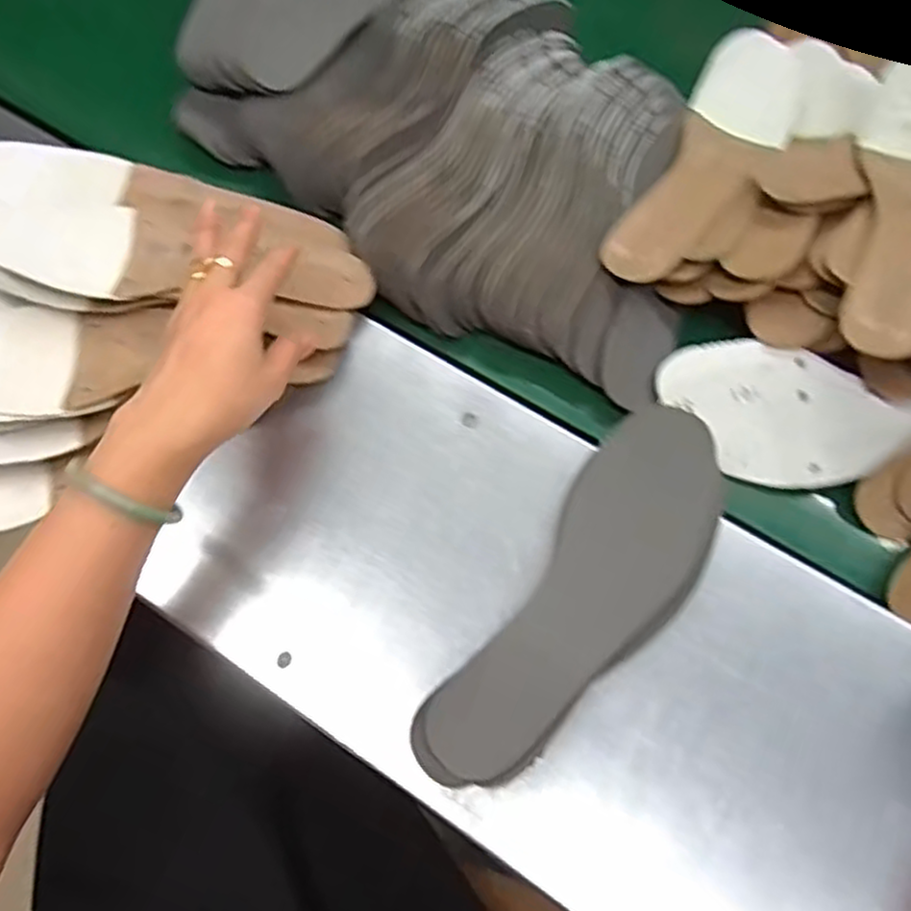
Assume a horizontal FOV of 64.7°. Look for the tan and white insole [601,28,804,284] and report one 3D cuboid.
[{"bbox_3d":[0.206,-0.238,0.565,0.082,0.021,0.274,26,72,12],"label":"tan and white insole"}]

